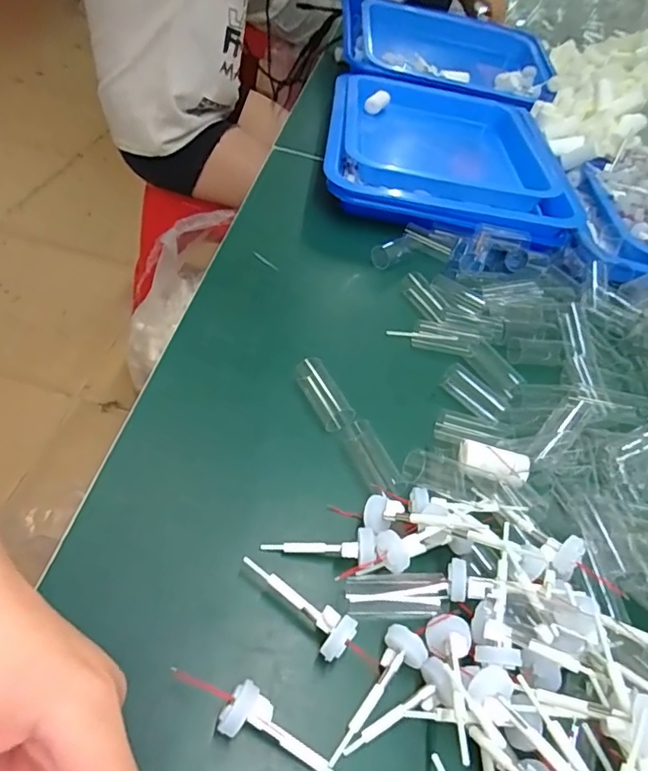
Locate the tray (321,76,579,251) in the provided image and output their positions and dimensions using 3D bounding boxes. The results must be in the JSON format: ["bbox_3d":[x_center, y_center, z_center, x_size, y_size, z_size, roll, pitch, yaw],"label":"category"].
[{"bbox_3d":[0.135,-0.263,0.603,0.258,0.047,0.318,10,47,-5],"label":"tray"}]

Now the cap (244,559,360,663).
[{"bbox_3d":[-0.014,0.105,0.257,0.062,0.014,0.019,37,50,19],"label":"cap"}]

